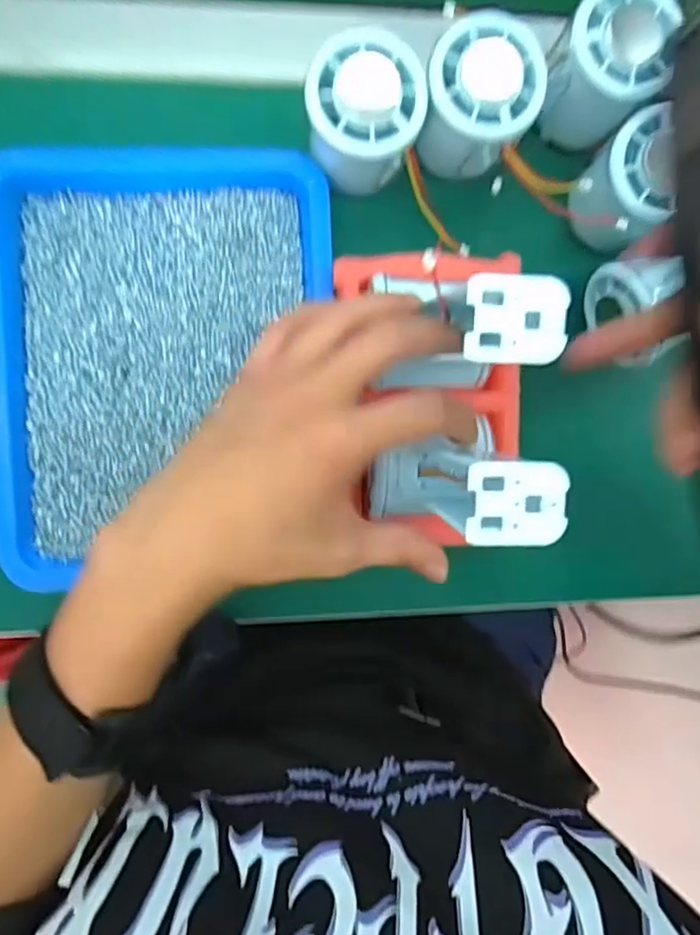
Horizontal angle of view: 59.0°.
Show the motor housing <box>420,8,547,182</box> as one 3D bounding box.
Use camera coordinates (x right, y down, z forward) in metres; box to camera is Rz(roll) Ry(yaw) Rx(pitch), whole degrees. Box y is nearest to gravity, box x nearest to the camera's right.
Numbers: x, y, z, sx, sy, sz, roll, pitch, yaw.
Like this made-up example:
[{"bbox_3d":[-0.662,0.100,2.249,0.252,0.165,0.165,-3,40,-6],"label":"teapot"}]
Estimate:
[{"bbox_3d":[0.063,-0.185,0.321,0.053,0.064,0.057,0,91,-6],"label":"motor housing"}]

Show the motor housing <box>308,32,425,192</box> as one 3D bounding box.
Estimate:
[{"bbox_3d":[0.005,-0.176,0.315,0.054,0.061,0.056,0,91,-6],"label":"motor housing"}]

